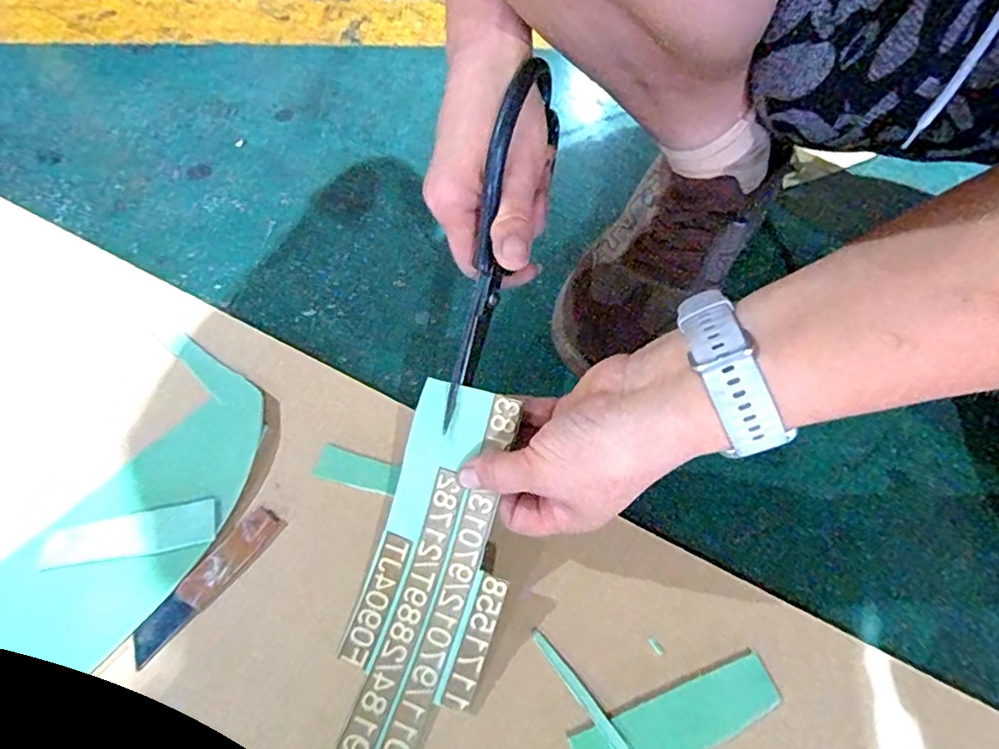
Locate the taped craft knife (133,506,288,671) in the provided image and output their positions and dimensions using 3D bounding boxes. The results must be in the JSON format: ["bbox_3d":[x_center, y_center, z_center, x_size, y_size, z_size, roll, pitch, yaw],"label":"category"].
[{"bbox_3d":[-0.160,0.114,0.316,0.022,0.004,0.092,32,61,17],"label":"taped craft knife"}]

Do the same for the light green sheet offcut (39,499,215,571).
[{"bbox_3d":[-0.208,0.090,0.323,0.087,0.004,0.024,-9,65,-11],"label":"light green sheet offcut"}]

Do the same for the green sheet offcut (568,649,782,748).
[{"bbox_3d":[0.089,0.174,0.287,0.108,0.004,0.029,-17,61,-14],"label":"green sheet offcut"}]

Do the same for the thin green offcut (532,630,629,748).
[{"bbox_3d":[0.040,0.160,0.293,0.007,0.004,0.067,-32,64,-21],"label":"thin green offcut"}]

